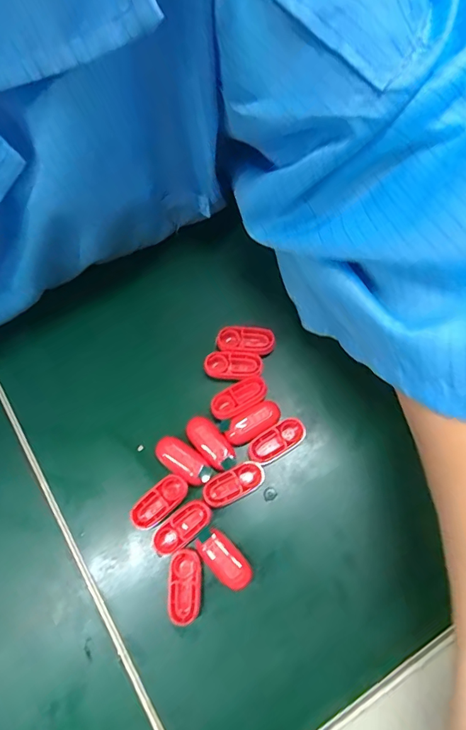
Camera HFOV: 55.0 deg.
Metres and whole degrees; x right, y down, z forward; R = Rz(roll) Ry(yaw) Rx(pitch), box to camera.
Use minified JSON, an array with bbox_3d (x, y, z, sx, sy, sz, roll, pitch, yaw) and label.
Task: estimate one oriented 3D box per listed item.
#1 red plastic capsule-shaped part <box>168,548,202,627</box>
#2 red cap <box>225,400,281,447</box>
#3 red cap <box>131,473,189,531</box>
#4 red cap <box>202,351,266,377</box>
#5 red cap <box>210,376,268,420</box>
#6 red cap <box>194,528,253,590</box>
[{"bbox_3d":[-0.024,0.113,0.230,0.016,0.012,0.034,1,72,2],"label":"red plastic capsule-shaped part"},{"bbox_3d":[0.011,0.032,0.252,0.033,0.007,0.015,-33,74,-9],"label":"red cap"},{"bbox_3d":[-0.039,0.075,0.244,0.033,0.013,0.016,-43,76,-11],"label":"red cap"},{"bbox_3d":[0.000,0.000,0.265,0.035,0.005,0.014,5,72,3],"label":"red cap"},{"bbox_3d":[0.003,0.019,0.258,0.033,0.006,0.017,-28,74,-7],"label":"red cap"},{"bbox_3d":[-0.004,0.101,0.233,0.016,0.015,0.032,-41,76,-11],"label":"red cap"}]

